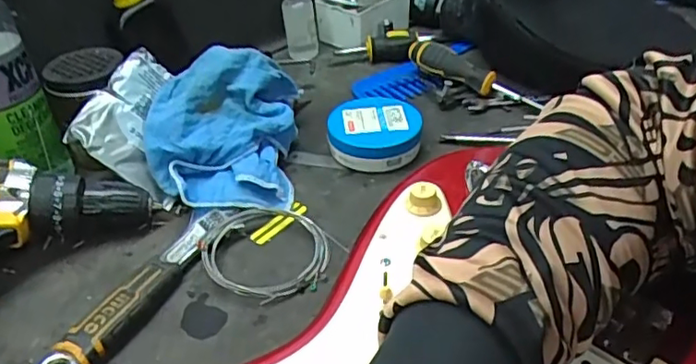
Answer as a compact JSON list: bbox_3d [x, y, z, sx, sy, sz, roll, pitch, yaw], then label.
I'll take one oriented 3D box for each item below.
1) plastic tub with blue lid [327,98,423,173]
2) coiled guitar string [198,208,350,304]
[{"bbox_3d":[0.025,-0.043,0.536,0.084,0.035,0.080,-1,38,2],"label":"plastic tub with blue lid"},{"bbox_3d":[-0.061,0.048,0.436,0.099,0.016,0.086,17,42,24],"label":"coiled guitar string"}]

